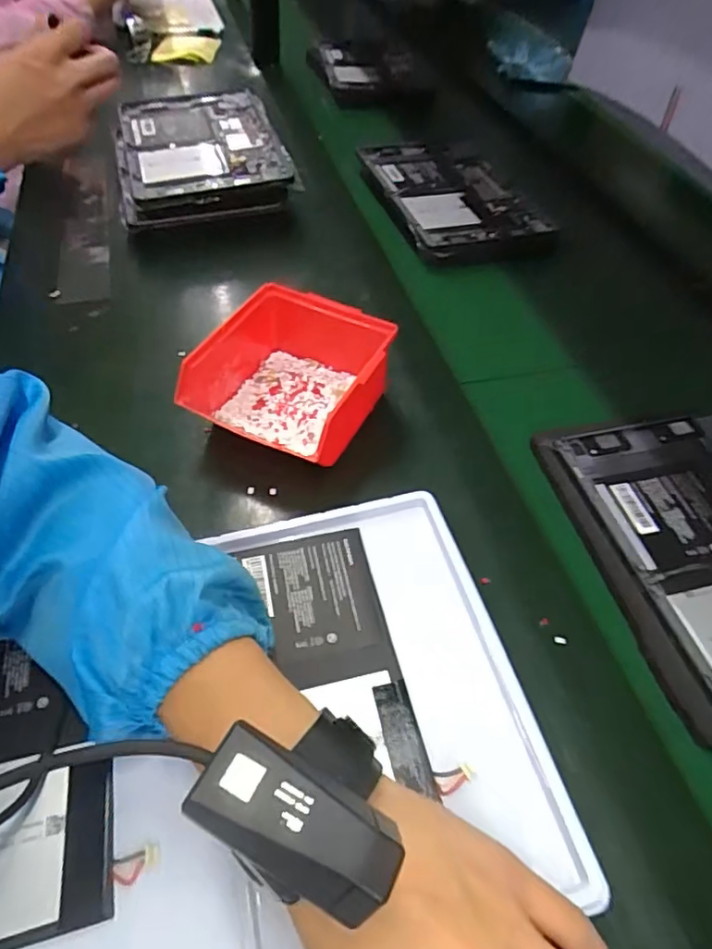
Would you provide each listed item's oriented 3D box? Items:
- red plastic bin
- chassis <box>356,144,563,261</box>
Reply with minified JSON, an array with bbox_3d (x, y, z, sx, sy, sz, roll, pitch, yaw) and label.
[{"bbox_3d":[-0.057,-0.076,0.436,0.145,0.065,0.131,18,52,11],"label":"red plastic bin"},{"bbox_3d":[0.117,-0.351,0.698,0.160,0.018,0.265,-12,52,-11],"label":"chassis"}]

